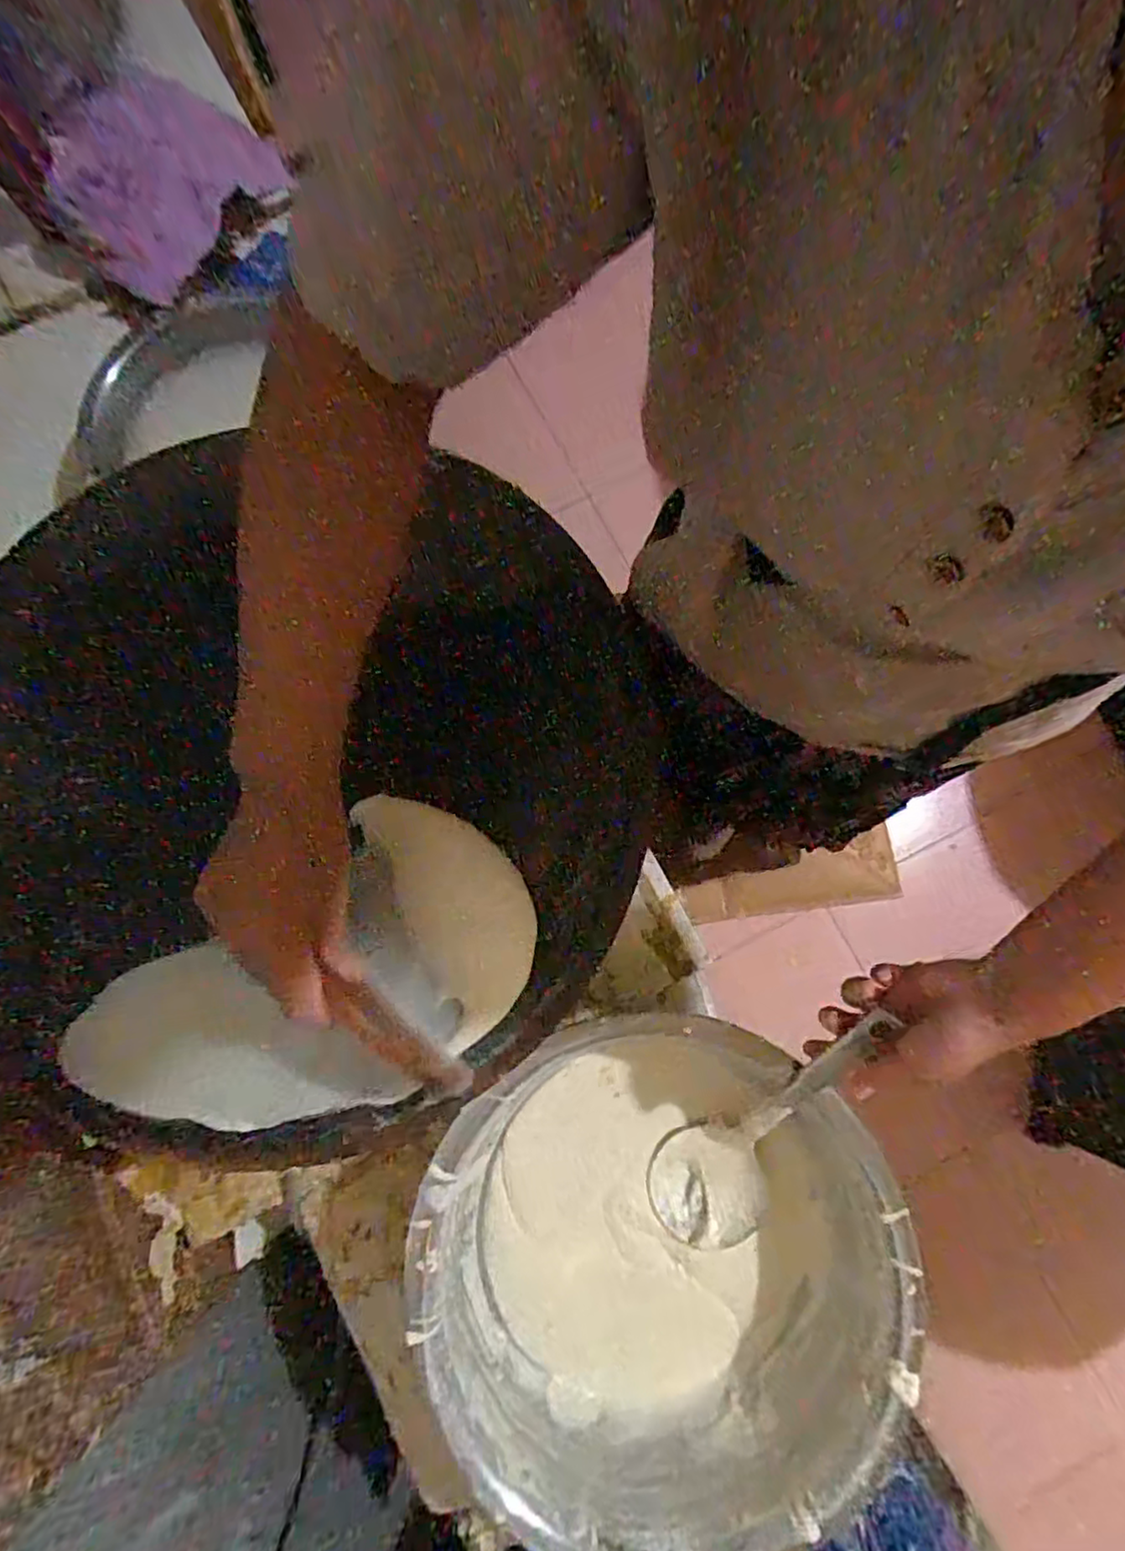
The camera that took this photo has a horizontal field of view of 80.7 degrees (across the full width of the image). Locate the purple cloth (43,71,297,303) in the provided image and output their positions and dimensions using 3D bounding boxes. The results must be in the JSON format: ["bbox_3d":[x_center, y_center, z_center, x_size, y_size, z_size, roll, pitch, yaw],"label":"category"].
[{"bbox_3d":[-0.469,-0.677,0.758,0.288,0.176,0.079,0,75,39],"label":"purple cloth"}]

